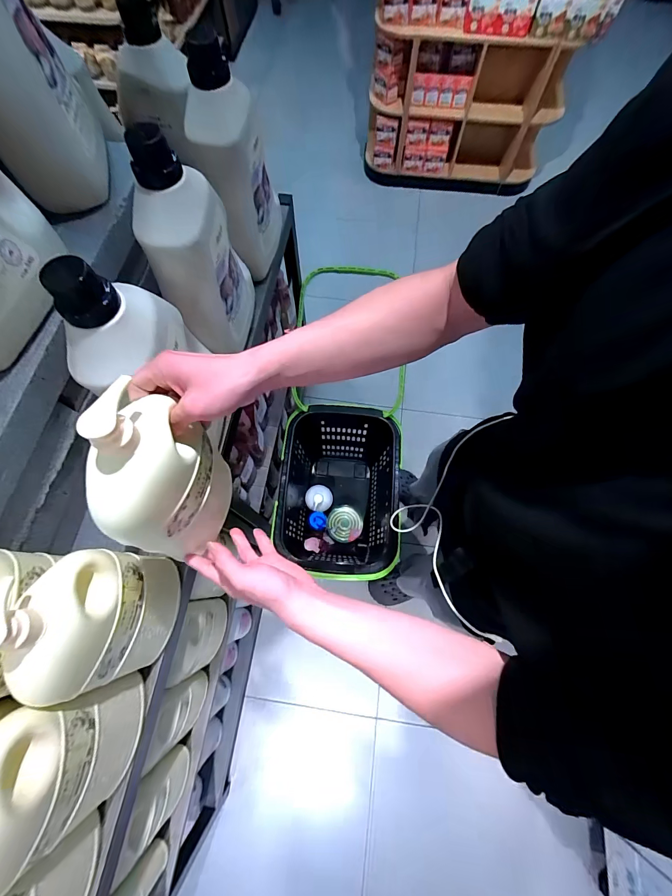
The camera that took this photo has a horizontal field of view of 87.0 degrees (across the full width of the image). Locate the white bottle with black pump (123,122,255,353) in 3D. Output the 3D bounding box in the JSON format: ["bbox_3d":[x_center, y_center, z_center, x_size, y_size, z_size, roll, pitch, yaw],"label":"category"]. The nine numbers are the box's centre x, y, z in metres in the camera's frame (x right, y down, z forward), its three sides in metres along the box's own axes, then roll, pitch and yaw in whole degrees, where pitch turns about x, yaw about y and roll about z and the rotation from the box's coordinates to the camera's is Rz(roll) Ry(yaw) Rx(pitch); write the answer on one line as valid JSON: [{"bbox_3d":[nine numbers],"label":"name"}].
[{"bbox_3d":[-0.224,-0.327,0.574,0.119,0.295,0.201,-10,66,-3],"label":"white bottle with black pump"}]

